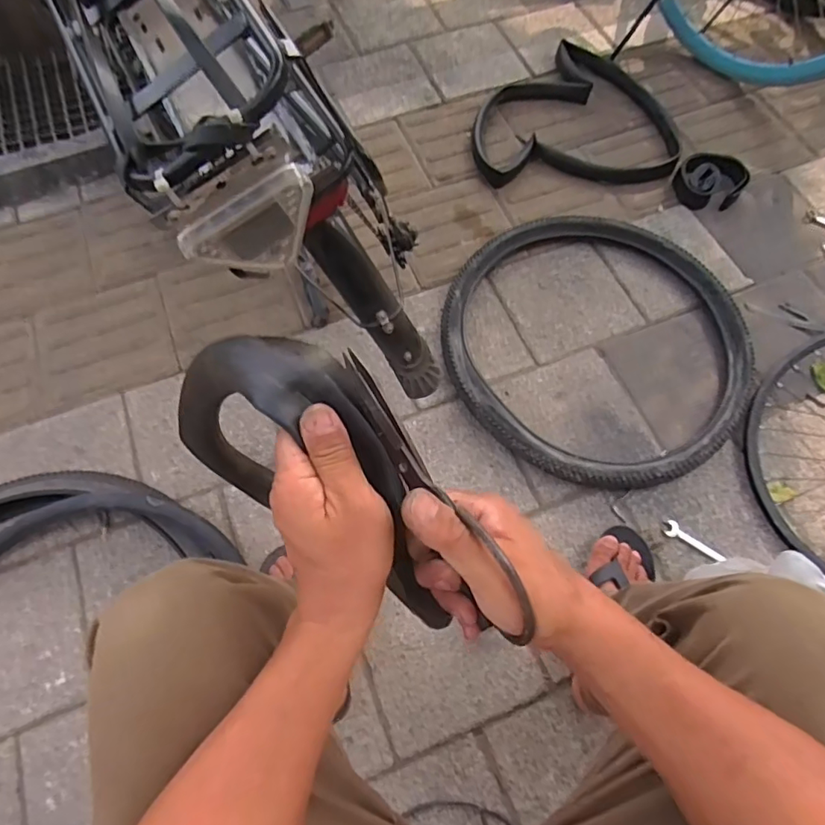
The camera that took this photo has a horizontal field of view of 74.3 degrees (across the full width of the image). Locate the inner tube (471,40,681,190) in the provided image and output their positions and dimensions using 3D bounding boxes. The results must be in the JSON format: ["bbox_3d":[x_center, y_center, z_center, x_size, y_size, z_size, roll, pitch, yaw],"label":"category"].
[{"bbox_3d":[0.371,-0.691,1.283,0.461,0.053,0.349,0,66,-1],"label":"inner tube"}]

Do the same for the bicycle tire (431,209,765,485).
[{"bbox_3d":[0.345,-0.140,1.029,0.570,0.041,0.566,0,66,0],"label":"bicycle tire"}]

